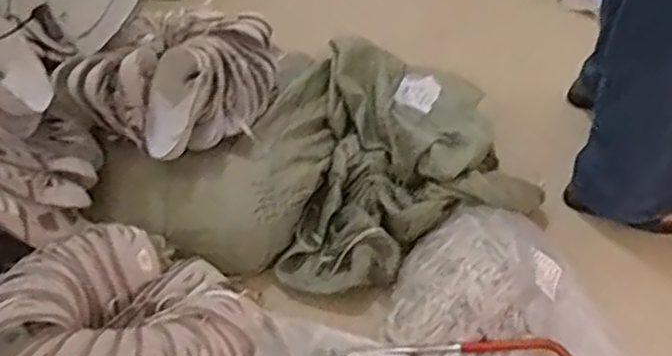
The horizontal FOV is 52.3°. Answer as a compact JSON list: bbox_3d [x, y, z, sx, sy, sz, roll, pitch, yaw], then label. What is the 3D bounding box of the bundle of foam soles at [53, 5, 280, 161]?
[{"bbox_3d":[-0.289,-0.207,1.270,0.313,0.151,0.344,9,43,13],"label":"bundle of foam soles"}]

